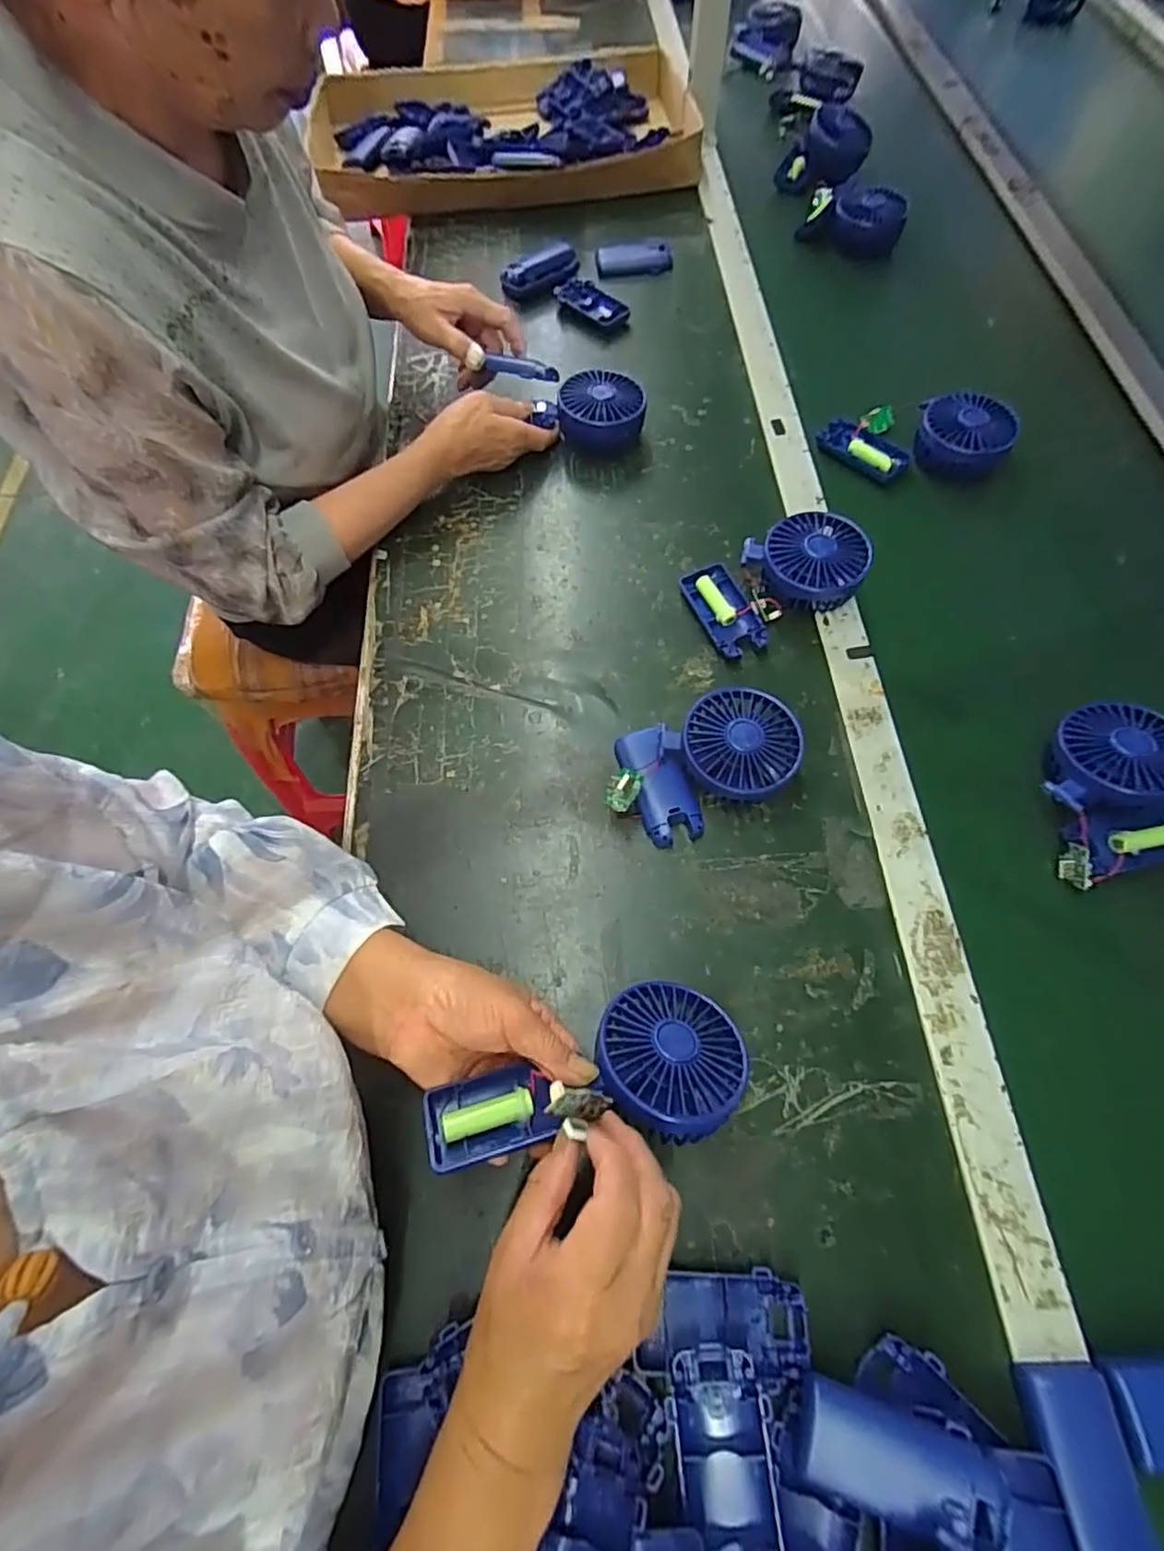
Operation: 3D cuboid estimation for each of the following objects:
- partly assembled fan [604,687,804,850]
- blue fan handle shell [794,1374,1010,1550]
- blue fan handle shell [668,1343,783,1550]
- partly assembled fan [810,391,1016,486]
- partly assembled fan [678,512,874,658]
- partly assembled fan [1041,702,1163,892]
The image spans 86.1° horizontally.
[{"bbox_3d":[0.090,-0.007,0.473,0.145,0.041,0.089,-16,67,-5],"label":"partly assembled fan"},{"bbox_3d":[0.154,0.332,0.300,0.088,0.028,0.040,12,67,8],"label":"blue fan handle shell"},{"bbox_3d":[0.072,0.344,0.310,0.046,0.019,0.089,-8,66,-1],"label":"blue fan handle shell"},{"bbox_3d":[0.340,-0.344,0.640,0.171,0.046,0.079,11,66,23],"label":"partly assembled fan"},{"bbox_3d":[0.170,-0.172,0.542,0.142,0.047,0.088,-24,67,-8],"label":"partly assembled fan"},{"bbox_3d":[0.391,0.007,0.455,0.105,0.049,0.120,-11,66,-2],"label":"partly assembled fan"}]

